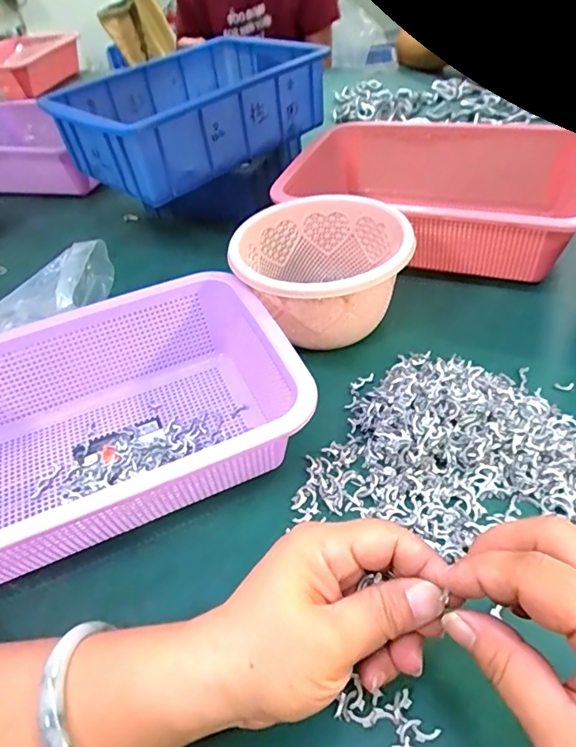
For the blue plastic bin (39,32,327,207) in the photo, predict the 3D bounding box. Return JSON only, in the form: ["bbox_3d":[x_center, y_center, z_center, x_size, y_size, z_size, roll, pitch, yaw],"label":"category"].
[{"bbox_3d":[-0.114,-0.323,0.620,0.295,0.088,0.203,-37,51,-27],"label":"blue plastic bin"}]

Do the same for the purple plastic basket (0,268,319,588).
[{"bbox_3d":[-0.129,0.034,0.347,0.259,0.072,0.190,-22,46,-15],"label":"purple plastic basket"}]

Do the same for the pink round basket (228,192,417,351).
[{"bbox_3d":[0.031,-0.083,0.441,0.142,0.092,0.141,-4,44,4],"label":"pink round basket"}]

